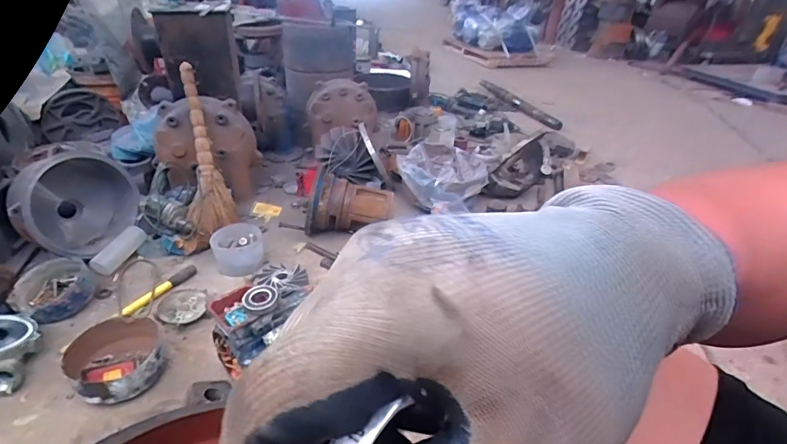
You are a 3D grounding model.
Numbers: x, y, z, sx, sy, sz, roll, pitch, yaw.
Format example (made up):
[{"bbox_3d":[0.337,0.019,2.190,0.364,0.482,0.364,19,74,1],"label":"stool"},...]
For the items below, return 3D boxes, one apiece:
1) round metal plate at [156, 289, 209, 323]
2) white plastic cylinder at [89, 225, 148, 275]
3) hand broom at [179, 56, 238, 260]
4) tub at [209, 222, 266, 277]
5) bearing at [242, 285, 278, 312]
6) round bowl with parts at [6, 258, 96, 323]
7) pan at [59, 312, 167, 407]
[{"bbox_3d":[-0.556,0.228,1.163,0.117,0.035,0.125,2,32,-1],"label":"round metal plate"},{"bbox_3d":[-0.833,0.084,1.321,0.059,0.052,0.175,12,46,15],"label":"white plastic cylinder"},{"bbox_3d":[-0.625,-0.210,1.411,0.164,0.602,0.111,-8,-6,-16],"label":"hand broom"},{"bbox_3d":[-0.475,0.084,1.338,0.144,0.099,0.135,2,32,-1],"label":"tub"},{"bbox_3d":[-0.267,0.151,0.869,0.067,0.022,0.063,-11,34,-20],"label":"bearing"},{"bbox_3d":[-0.905,0.185,1.163,0.184,0.079,0.178,24,38,30],"label":"round bowl with parts"},{"bbox_3d":[-0.611,0.311,0.982,0.196,0.080,0.189,2,32,-1],"label":"pan"}]

